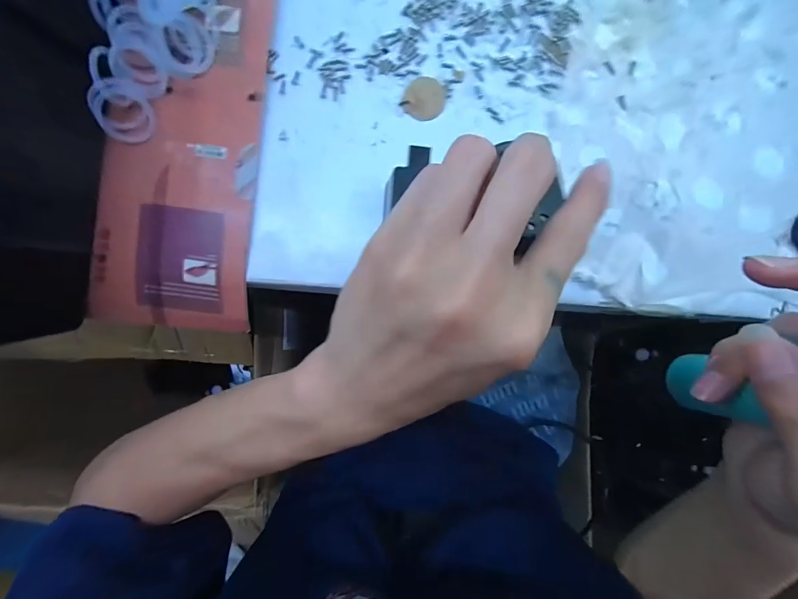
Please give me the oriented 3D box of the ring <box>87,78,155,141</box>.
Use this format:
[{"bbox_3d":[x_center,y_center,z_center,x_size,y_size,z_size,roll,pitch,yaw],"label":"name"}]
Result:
[{"bbox_3d":[-0.191,-0.131,0.249,0.010,0.036,0.039,28,116,44],"label":"ring"}]

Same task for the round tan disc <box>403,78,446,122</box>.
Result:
[{"bbox_3d":[0.018,-0.140,0.250,0.027,0.004,0.028,0,92,4],"label":"round tan disc"}]

